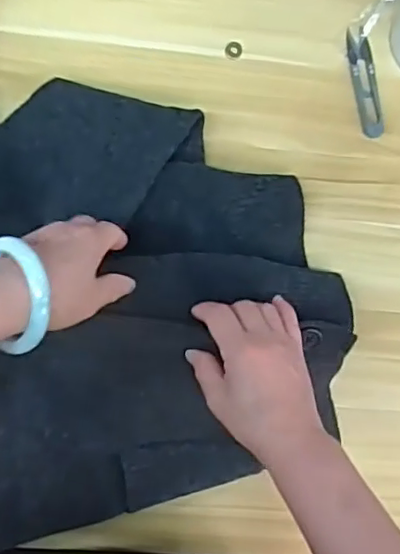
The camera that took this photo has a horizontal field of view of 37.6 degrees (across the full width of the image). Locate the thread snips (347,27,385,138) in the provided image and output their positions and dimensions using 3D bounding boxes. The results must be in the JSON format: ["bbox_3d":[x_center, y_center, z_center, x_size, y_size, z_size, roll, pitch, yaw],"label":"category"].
[{"bbox_3d":[0.155,-0.180,0.544,0.026,0.005,0.100,-10,89,-6],"label":"thread snips"}]

